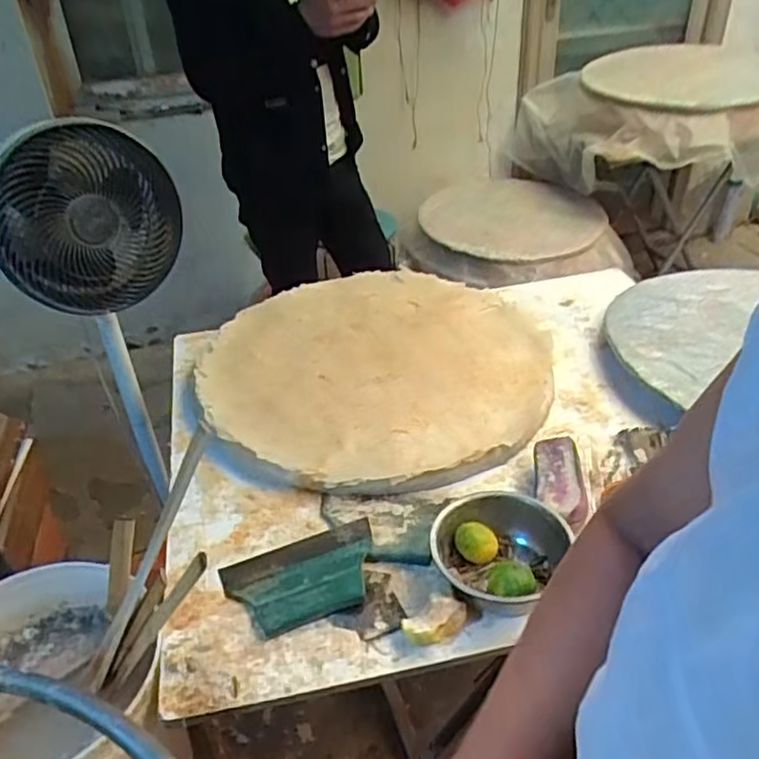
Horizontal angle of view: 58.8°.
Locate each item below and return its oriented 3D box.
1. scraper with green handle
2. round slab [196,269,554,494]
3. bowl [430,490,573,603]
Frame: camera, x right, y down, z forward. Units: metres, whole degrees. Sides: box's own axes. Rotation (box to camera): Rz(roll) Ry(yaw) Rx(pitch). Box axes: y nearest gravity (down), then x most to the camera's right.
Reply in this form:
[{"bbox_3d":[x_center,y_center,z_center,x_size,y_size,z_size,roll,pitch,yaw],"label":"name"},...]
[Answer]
[{"bbox_3d":[-0.091,0.237,0.824,0.188,0.020,0.129,-16,37,-16],"label":"scraper with green handle"},{"bbox_3d":[-0.013,-0.031,1.173,0.575,0.037,0.572,-3,36,2],"label":"round slab"},{"bbox_3d":[0.141,0.208,0.817,0.141,0.057,0.152,-3,36,2],"label":"bowl"}]

